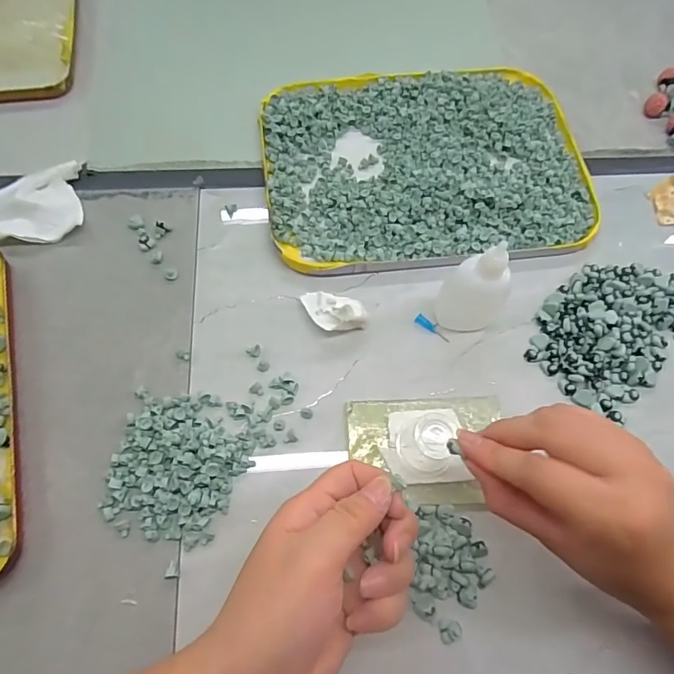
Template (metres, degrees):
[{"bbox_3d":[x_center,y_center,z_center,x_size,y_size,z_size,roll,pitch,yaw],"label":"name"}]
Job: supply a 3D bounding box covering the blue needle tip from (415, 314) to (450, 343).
[{"bbox_3d":[0.072,-0.006,0.347,0.030,0.005,0.007,37,71,13],"label":"blue needle tip"}]

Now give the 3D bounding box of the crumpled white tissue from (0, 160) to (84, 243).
[{"bbox_3d":[-0.245,-0.106,0.372,0.073,0.019,0.071,-15,69,-8],"label":"crumpled white tissue"}]

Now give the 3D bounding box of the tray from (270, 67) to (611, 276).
[{"bbox_3d":[0.076,-0.154,0.397,0.269,0.024,0.199,-7,68,-4],"label":"tray"}]

